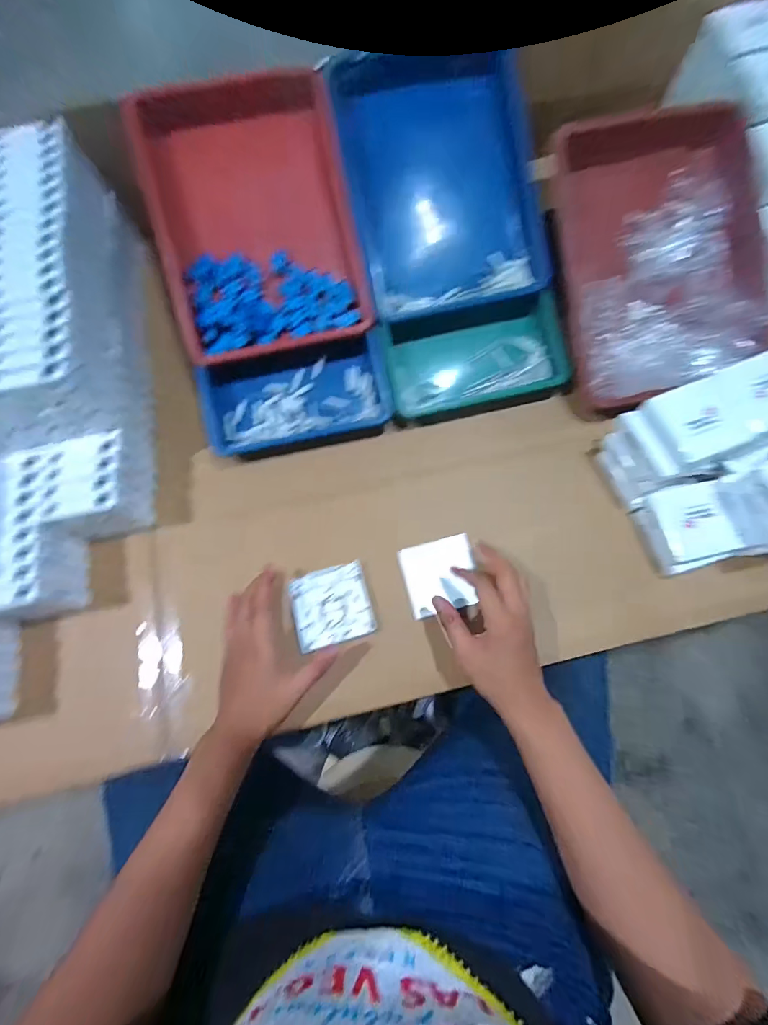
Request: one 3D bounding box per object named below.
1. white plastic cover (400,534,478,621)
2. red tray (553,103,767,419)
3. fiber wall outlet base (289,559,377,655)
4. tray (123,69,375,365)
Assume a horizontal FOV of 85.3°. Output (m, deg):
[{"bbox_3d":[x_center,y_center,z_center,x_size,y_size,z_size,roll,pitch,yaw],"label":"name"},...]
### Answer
[{"bbox_3d":[0.070,0.078,0.515,0.088,0.014,0.087,-12,74,-3],"label":"white plastic cover"},{"bbox_3d":[0.357,-0.327,0.532,0.253,0.072,0.361,-11,97,3],"label":"red tray"},{"bbox_3d":[-0.063,0.113,0.504,0.092,0.011,0.089,-16,74,-4],"label":"fiber wall outlet base"},{"bbox_3d":[-0.163,-0.359,0.534,0.234,0.061,0.292,-14,103,-8],"label":"tray"}]

